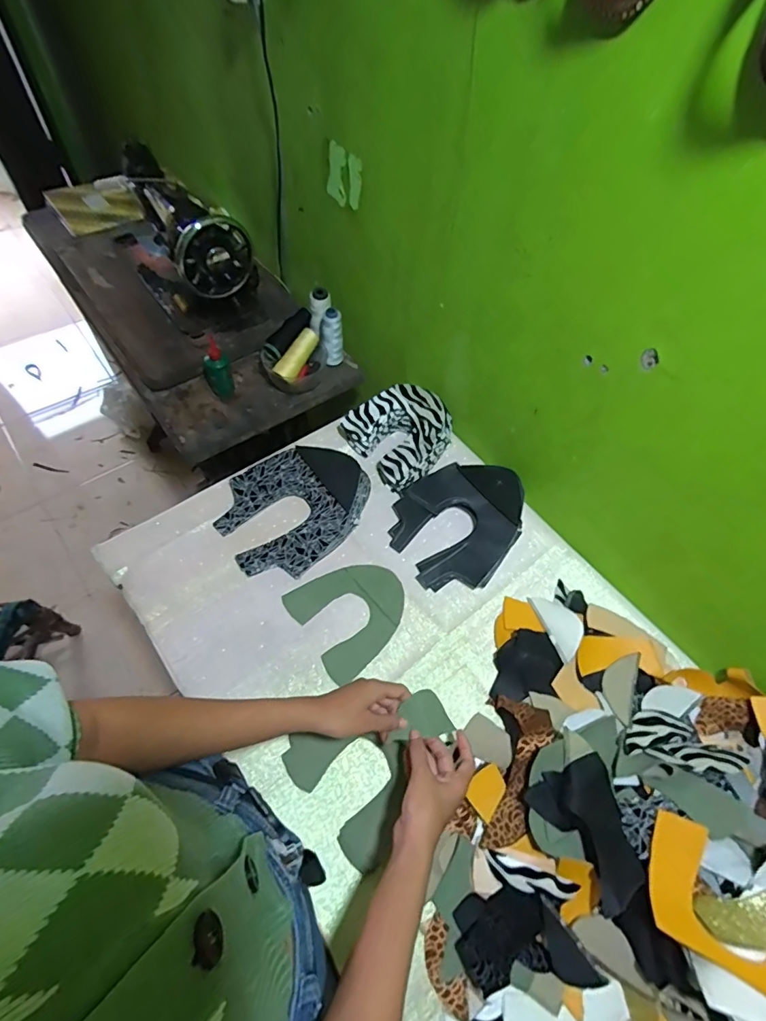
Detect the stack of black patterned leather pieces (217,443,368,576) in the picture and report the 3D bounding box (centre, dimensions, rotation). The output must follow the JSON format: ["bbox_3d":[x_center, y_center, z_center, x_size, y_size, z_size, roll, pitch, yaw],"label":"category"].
[{"bbox_3d":[-0.138,-0.013,0.749,0.249,0.059,0.191,-36,69,-23],"label":"stack of black patterned leather pieces"}]

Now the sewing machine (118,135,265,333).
[{"bbox_3d":[-0.405,-0.539,0.927,0.173,0.223,0.371,-33,67,-21],"label":"sewing machine"}]

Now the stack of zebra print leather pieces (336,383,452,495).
[{"bbox_3d":[0.036,-0.141,0.822,0.162,0.066,0.168,-36,69,-23],"label":"stack of zebra print leather pieces"}]

